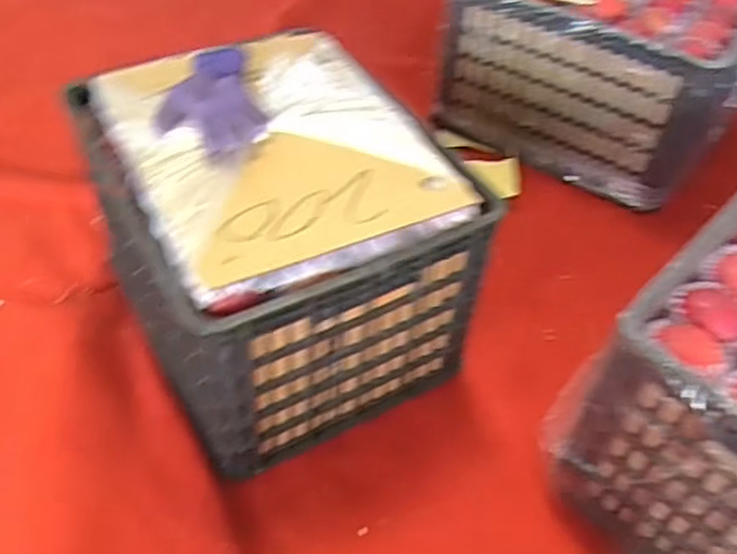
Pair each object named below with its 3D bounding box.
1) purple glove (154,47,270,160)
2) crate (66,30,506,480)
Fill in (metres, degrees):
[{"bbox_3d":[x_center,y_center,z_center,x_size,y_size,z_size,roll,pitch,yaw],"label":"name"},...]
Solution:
[{"bbox_3d":[-0.202,-0.221,0.877,0.120,0.027,0.215,-11,48,-15],"label":"purple glove"},{"bbox_3d":[-0.130,-0.063,0.942,0.371,0.330,0.459,-22,51,-24],"label":"crate"}]

